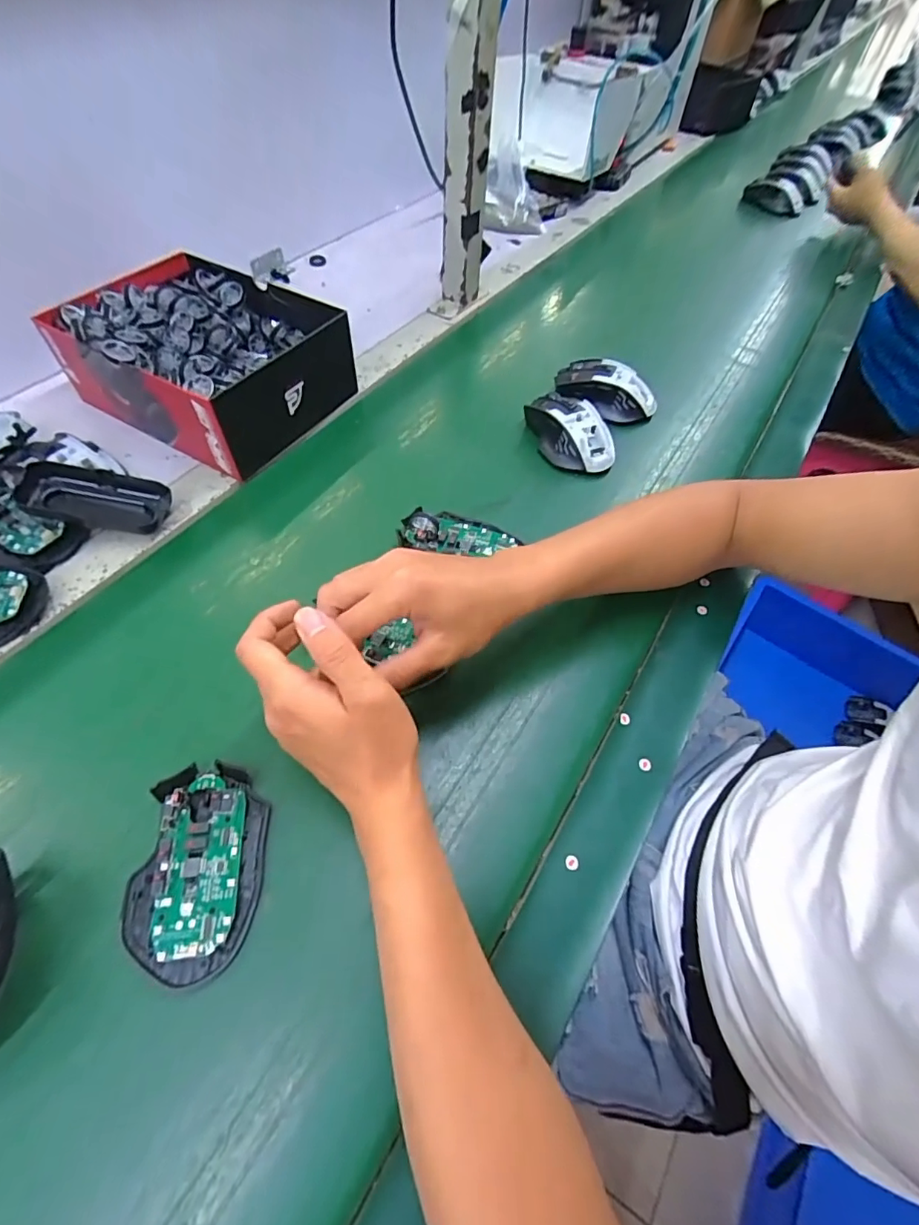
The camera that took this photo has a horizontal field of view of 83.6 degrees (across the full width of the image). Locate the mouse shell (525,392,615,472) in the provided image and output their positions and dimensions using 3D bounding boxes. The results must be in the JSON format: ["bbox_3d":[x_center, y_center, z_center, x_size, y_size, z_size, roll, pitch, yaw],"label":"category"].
[{"bbox_3d":[0.116,-0.193,0.540,0.063,0.036,0.106,-19,59,-16],"label":"mouse shell"}]

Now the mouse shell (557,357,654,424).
[{"bbox_3d":[0.166,-0.252,0.579,0.113,0.035,0.062,15,57,6],"label":"mouse shell"}]

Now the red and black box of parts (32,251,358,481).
[{"bbox_3d":[-0.265,-0.268,0.538,0.243,0.093,0.191,27,59,14],"label":"red and black box of parts"}]

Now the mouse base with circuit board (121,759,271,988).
[{"bbox_3d":[-0.156,0.150,0.307,0.072,0.018,0.113,3,56,-2],"label":"mouse base with circuit board"}]

